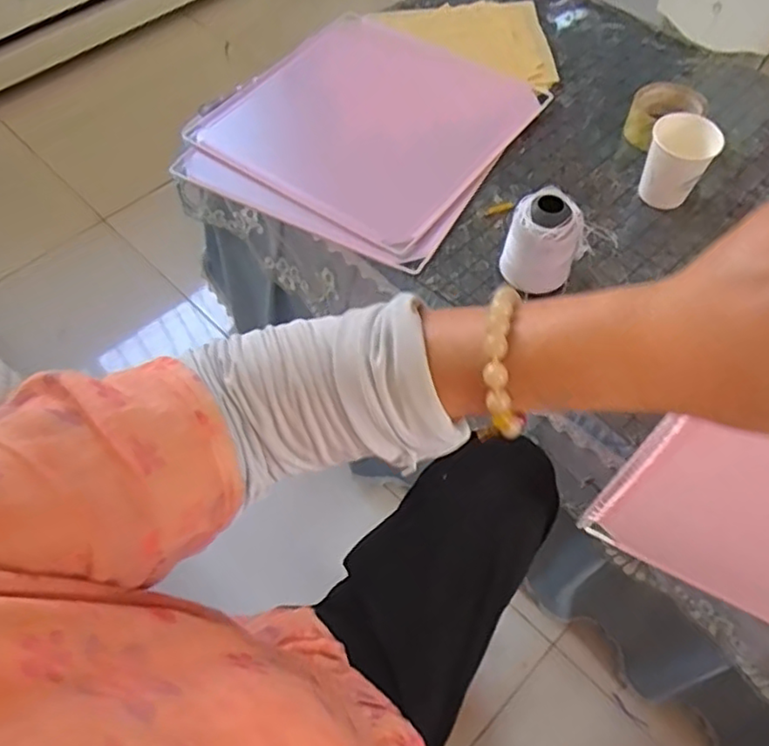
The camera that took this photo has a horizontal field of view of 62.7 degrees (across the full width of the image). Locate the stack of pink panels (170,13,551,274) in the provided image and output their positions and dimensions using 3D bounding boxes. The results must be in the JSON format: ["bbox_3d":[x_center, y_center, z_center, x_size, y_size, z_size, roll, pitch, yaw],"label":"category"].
[{"bbox_3d":[-0.032,-0.322,0.806,0.362,0.021,0.357,26,61,17],"label":"stack of pink panels"}]

